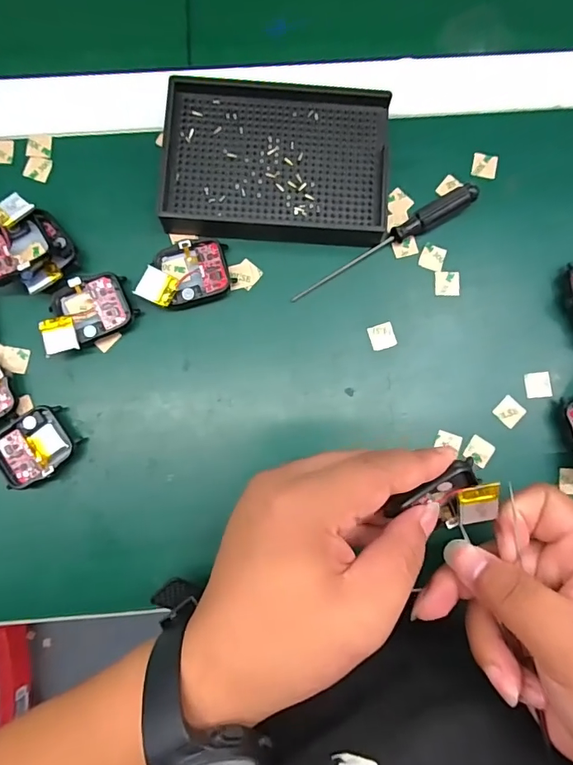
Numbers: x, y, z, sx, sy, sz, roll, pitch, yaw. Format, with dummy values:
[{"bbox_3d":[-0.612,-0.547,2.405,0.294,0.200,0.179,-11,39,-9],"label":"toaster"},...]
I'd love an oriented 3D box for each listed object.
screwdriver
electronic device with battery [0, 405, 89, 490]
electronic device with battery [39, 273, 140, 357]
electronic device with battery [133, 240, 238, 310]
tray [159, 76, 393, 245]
[{"bbox_3d":[0.062,-0.086,0.292,0.130,0.012,0.013,-32,86,-4],"label":"screwdriver"},{"bbox_3d":[-0.148,0.038,0.278,0.045,0.012,0.037,-35,87,-4],"label":"electronic device with battery"},{"bbox_3d":[-0.121,-0.043,0.283,0.053,0.016,0.038,-25,86,-3],"label":"electronic device with battery"},{"bbox_3d":[-0.062,-0.066,0.286,0.055,0.017,0.038,-22,86,-3],"label":"electronic device with battery"},{"bbox_3d":[-0.005,-0.139,0.293,0.134,0.018,0.096,4,85,-1],"label":"tray"}]

